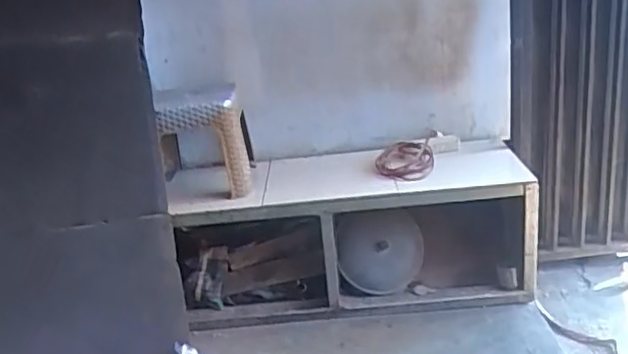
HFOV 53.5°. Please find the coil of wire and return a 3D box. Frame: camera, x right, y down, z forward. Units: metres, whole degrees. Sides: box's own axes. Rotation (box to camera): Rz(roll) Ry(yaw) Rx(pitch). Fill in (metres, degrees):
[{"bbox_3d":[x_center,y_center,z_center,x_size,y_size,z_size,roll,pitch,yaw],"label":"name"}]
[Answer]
[{"bbox_3d":[0.285,-0.046,1.928,0.194,0.035,0.149,-9,65,-7],"label":"coil of wire"}]

